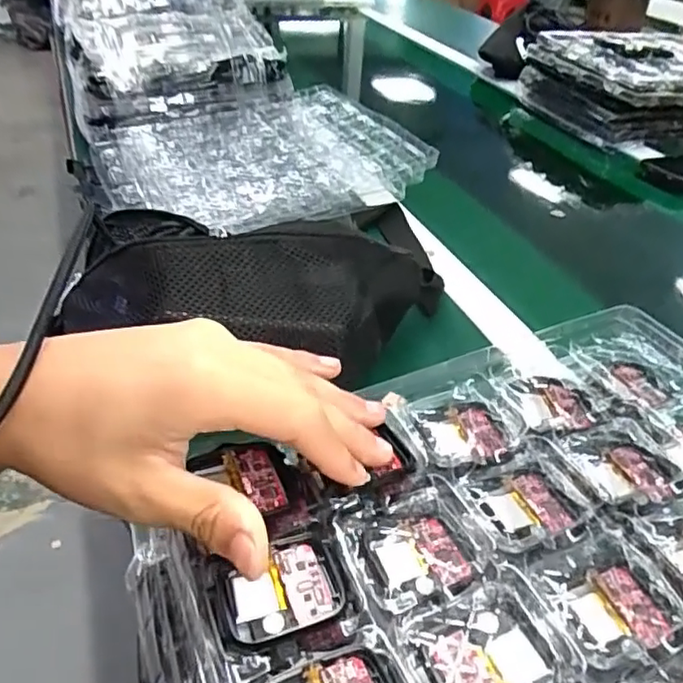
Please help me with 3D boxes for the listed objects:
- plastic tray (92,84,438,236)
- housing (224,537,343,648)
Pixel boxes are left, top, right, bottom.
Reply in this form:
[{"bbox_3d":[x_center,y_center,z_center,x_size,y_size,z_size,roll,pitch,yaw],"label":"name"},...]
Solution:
[{"bbox_3d":[-0.096,-0.209,0.722,0.319,0.061,0.279,-17,42,-25],"label":"plastic tray"},{"bbox_3d":[-0.022,0.093,0.232,0.043,0.005,0.034,-11,39,-20],"label":"housing"}]

